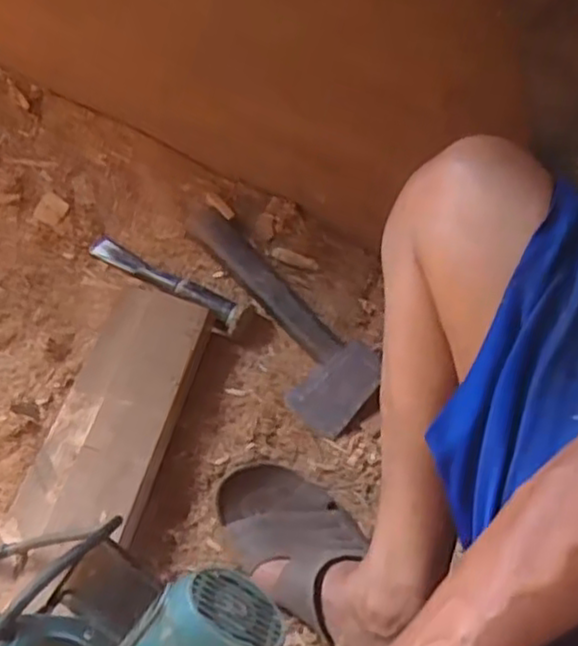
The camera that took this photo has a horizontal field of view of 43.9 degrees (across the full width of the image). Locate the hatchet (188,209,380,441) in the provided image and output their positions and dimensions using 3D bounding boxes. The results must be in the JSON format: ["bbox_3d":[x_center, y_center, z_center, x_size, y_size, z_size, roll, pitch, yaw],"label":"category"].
[{"bbox_3d":[-0.008,-0.022,0.872,0.106,0.049,0.333,-24,59,-21],"label":"hatchet"}]

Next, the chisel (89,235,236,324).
[{"bbox_3d":[-0.162,-0.059,0.902,0.229,0.036,0.032,30,57,17],"label":"chisel"}]

